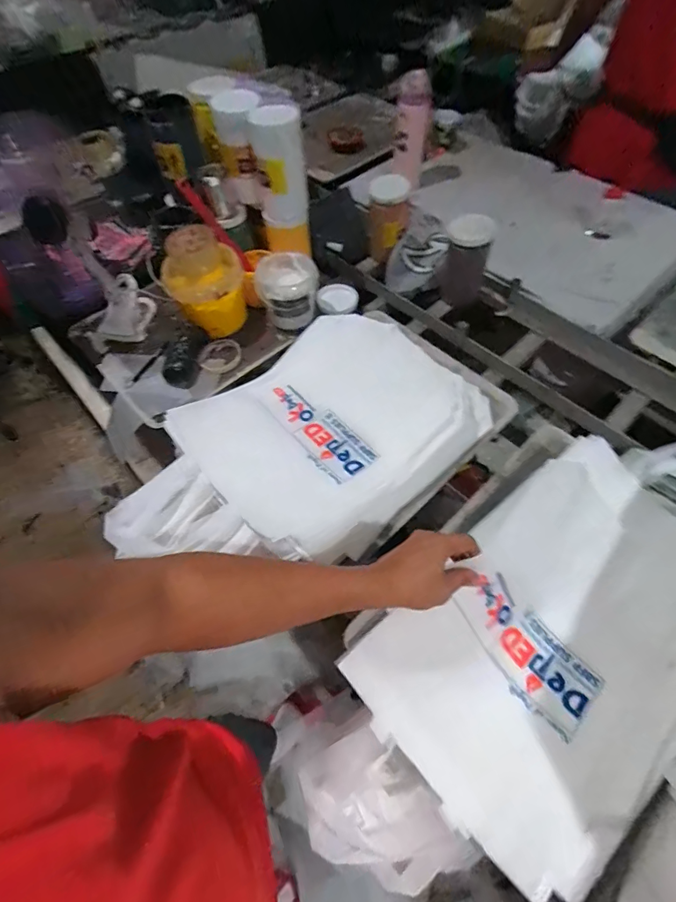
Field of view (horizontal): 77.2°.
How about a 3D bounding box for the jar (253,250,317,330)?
[{"bbox_3d":[-0.110,-0.346,0.915,0.119,0.116,0.127,-1,58,1],"label":"jar"}]

